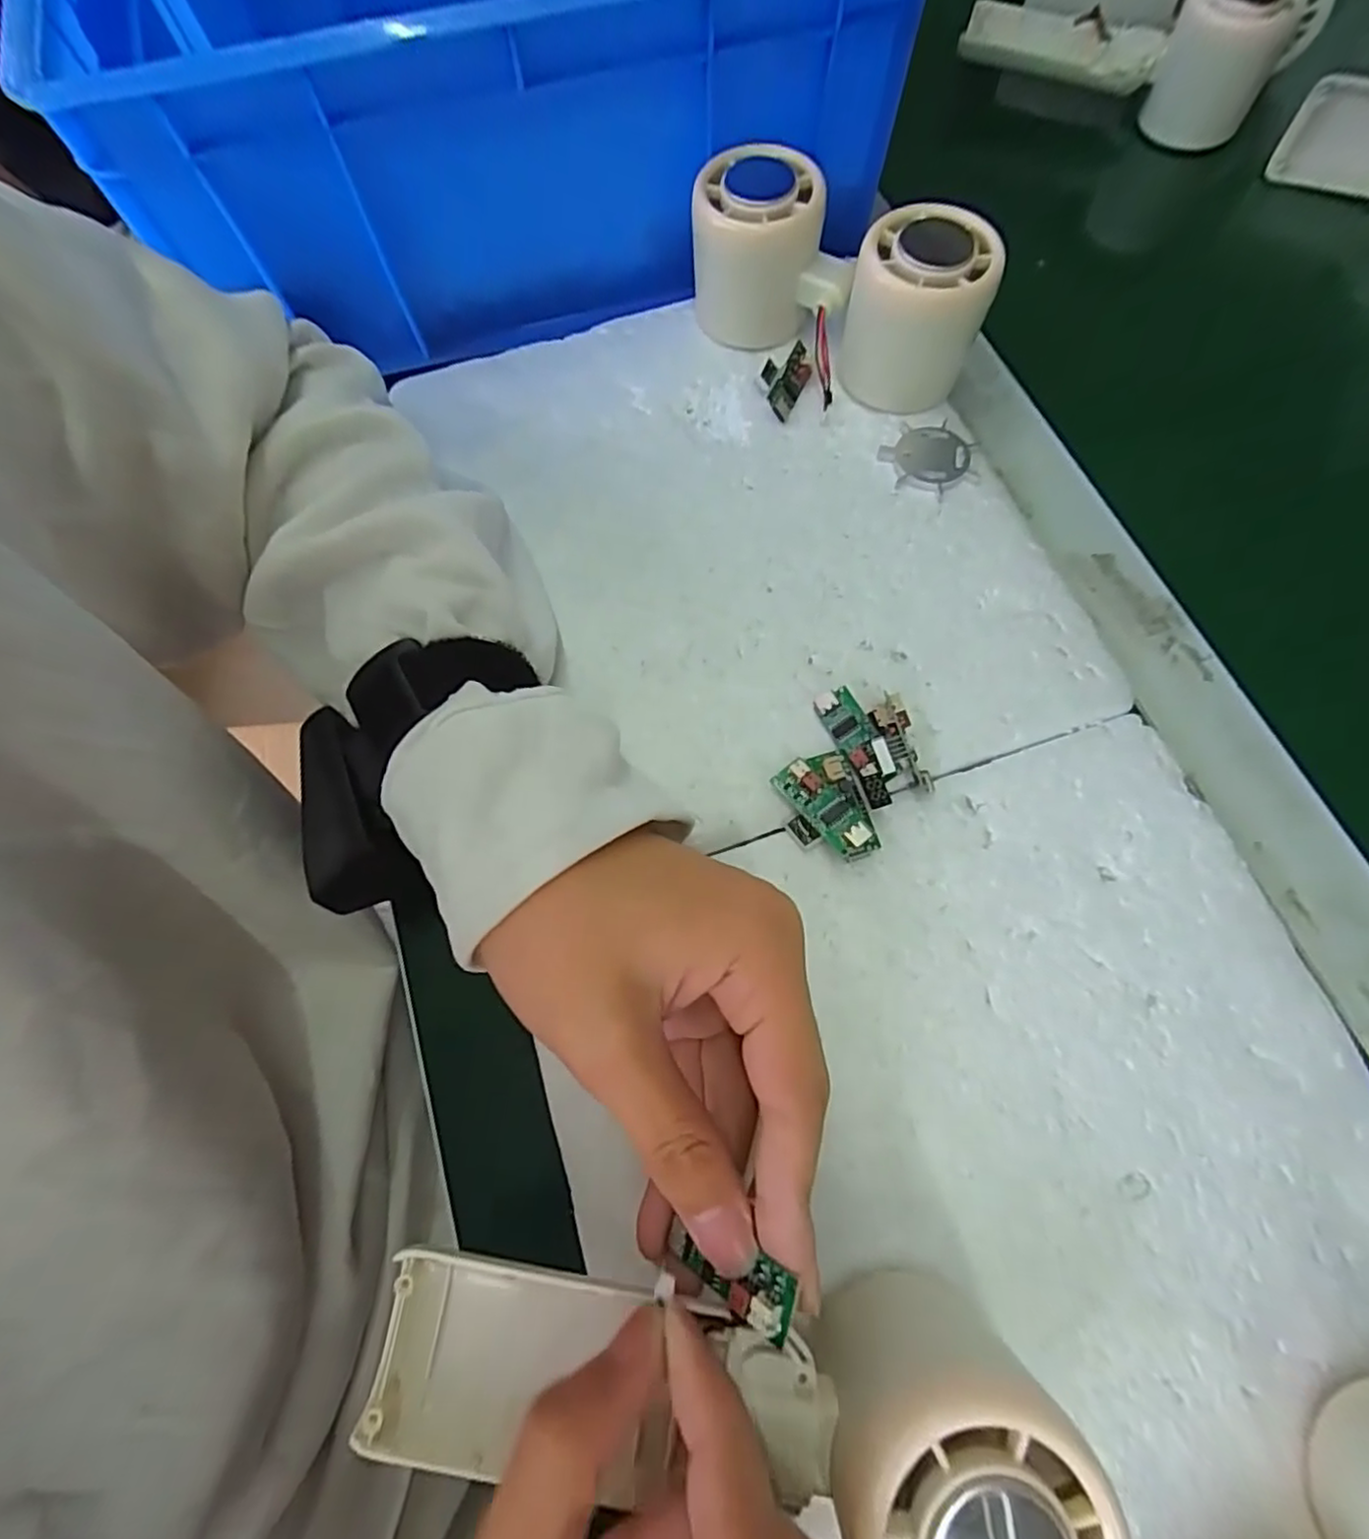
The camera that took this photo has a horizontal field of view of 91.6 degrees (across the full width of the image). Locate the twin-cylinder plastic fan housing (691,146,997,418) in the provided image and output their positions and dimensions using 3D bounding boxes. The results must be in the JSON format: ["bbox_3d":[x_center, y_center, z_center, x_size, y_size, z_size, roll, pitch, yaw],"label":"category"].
[{"bbox_3d":[0.063,-0.206,0.290,0.130,0.064,0.050,28,74,12],"label":"twin-cylinder plastic fan housing"}]

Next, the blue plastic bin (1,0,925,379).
[{"bbox_3d":[-0.098,-0.349,0.318,0.306,0.129,0.283,-16,70,-4],"label":"blue plastic bin"}]

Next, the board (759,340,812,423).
[{"bbox_3d":[0.045,-0.176,0.300,0.020,0.006,0.033,30,84,-14],"label":"board"}]

